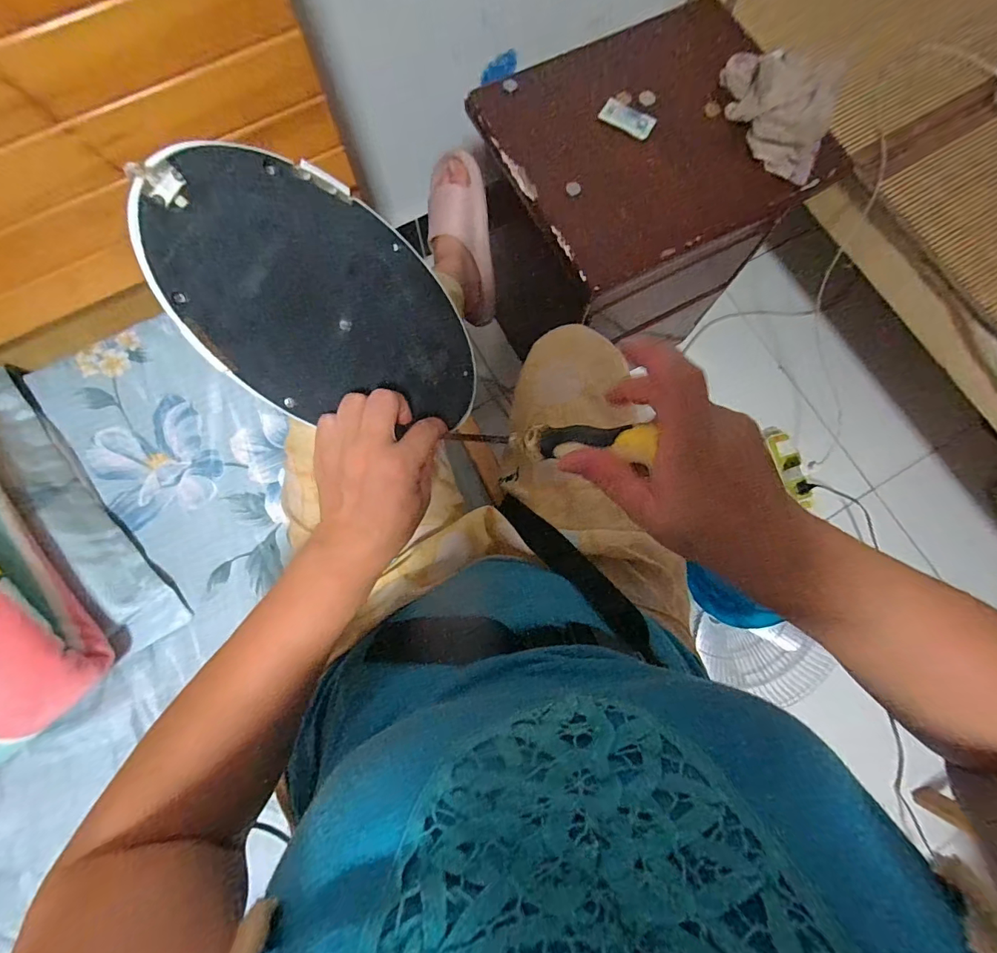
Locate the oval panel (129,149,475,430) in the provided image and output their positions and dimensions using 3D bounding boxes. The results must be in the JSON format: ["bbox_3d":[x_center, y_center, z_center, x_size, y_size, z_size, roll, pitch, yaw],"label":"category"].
[{"bbox_3d":[-0.106,-0.106,0.308,0.228,0.006,0.132,32,90,-38],"label":"oval panel"}]

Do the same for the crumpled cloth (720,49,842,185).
[{"bbox_3d":[0.342,-0.458,0.557,0.076,0.061,0.186,-27,80,-7],"label":"crumpled cloth"}]

